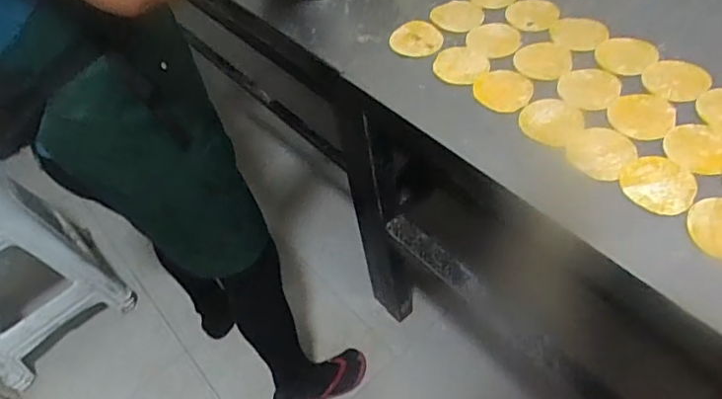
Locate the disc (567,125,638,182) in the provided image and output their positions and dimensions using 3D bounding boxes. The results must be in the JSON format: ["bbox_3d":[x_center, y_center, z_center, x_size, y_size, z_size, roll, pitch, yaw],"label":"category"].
[{"bbox_3d":[0.295,-0.059,0.683,0.072,0.011,0.078,-4,52,5],"label":"disc"}]

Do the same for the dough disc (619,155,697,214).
[{"bbox_3d":[0.344,-0.018,0.641,0.074,0.005,0.078,-6,53,8],"label":"dough disc"}]

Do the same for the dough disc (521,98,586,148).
[{"bbox_3d":[0.248,-0.103,0.722,0.077,0.012,0.076,-4,52,5],"label":"dough disc"}]

